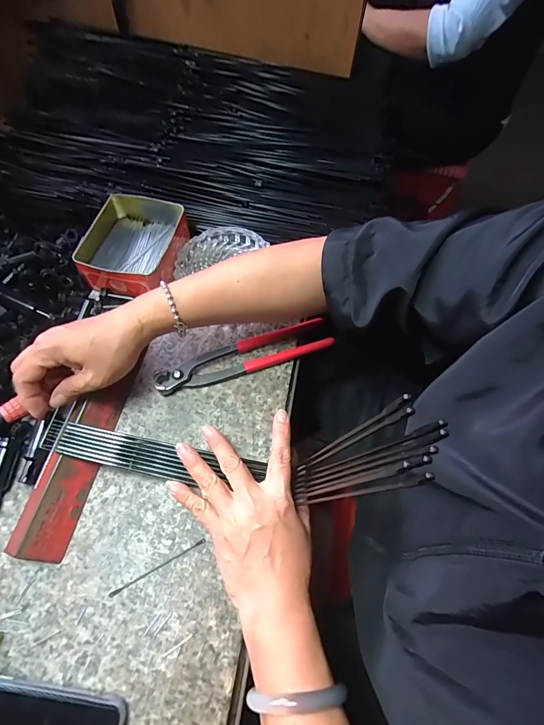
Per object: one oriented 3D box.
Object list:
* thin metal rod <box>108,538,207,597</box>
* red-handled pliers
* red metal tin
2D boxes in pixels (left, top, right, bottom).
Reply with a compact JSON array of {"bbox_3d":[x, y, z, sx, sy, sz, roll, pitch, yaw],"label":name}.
[{"bbox_3d":[-0.096,0.174,0.303,0.084,0.004,0.004,-25,66,-15],"label":"thin metal rod"},{"bbox_3d":[-0.030,-0.008,0.394,0.192,0.018,0.039,-16,64,-11],"label":"red-handled pliers"},{"bbox_3d":[-0.169,-0.147,0.439,0.117,0.040,0.136,7,62,1],"label":"red metal tin"}]

